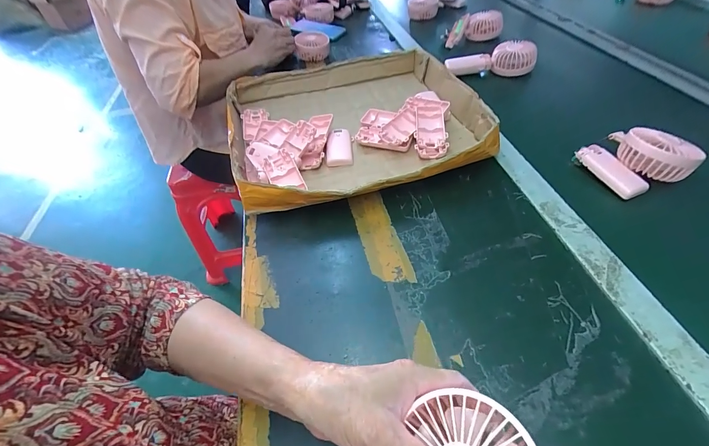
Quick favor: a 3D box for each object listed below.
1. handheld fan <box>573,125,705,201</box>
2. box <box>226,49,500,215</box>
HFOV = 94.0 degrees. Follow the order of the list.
[{"bbox_3d":[0.389,-0.091,0.456,0.103,0.047,0.097,-17,48,-9],"label":"handheld fan"},{"bbox_3d":[-0.003,-0.180,0.577,0.397,0.065,0.391,-17,48,-9],"label":"box"}]

